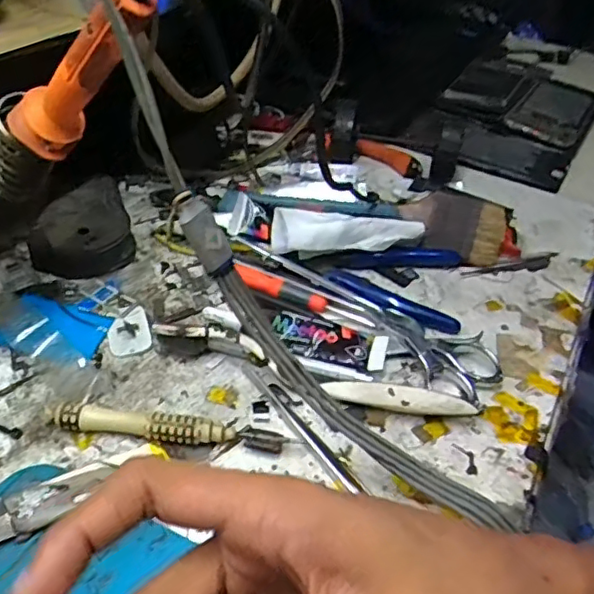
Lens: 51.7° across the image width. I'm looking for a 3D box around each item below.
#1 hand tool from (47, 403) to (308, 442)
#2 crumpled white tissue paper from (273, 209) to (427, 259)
[{"bbox_3d":[-0.061,0.067,0.308,0.119,0.015,0.011,6,41,1],"label":"hand tool"},{"bbox_3d":[0.036,-0.044,0.425,0.106,0.029,0.035,-3,42,-10],"label":"crumpled white tissue paper"}]

